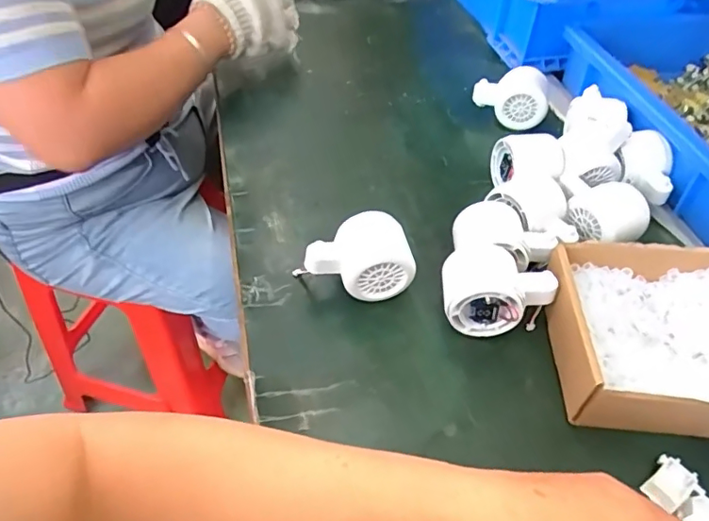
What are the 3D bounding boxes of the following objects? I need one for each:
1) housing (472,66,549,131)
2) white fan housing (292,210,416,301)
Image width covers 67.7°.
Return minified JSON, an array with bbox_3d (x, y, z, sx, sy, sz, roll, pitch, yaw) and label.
[{"bbox_3d":[0.182,-0.188,0.619,0.082,0.064,0.043,13,47,9],"label":"housing"},{"bbox_3d":[0.000,0.001,0.426,0.083,0.060,0.047,-7,47,-10],"label":"white fan housing"}]

